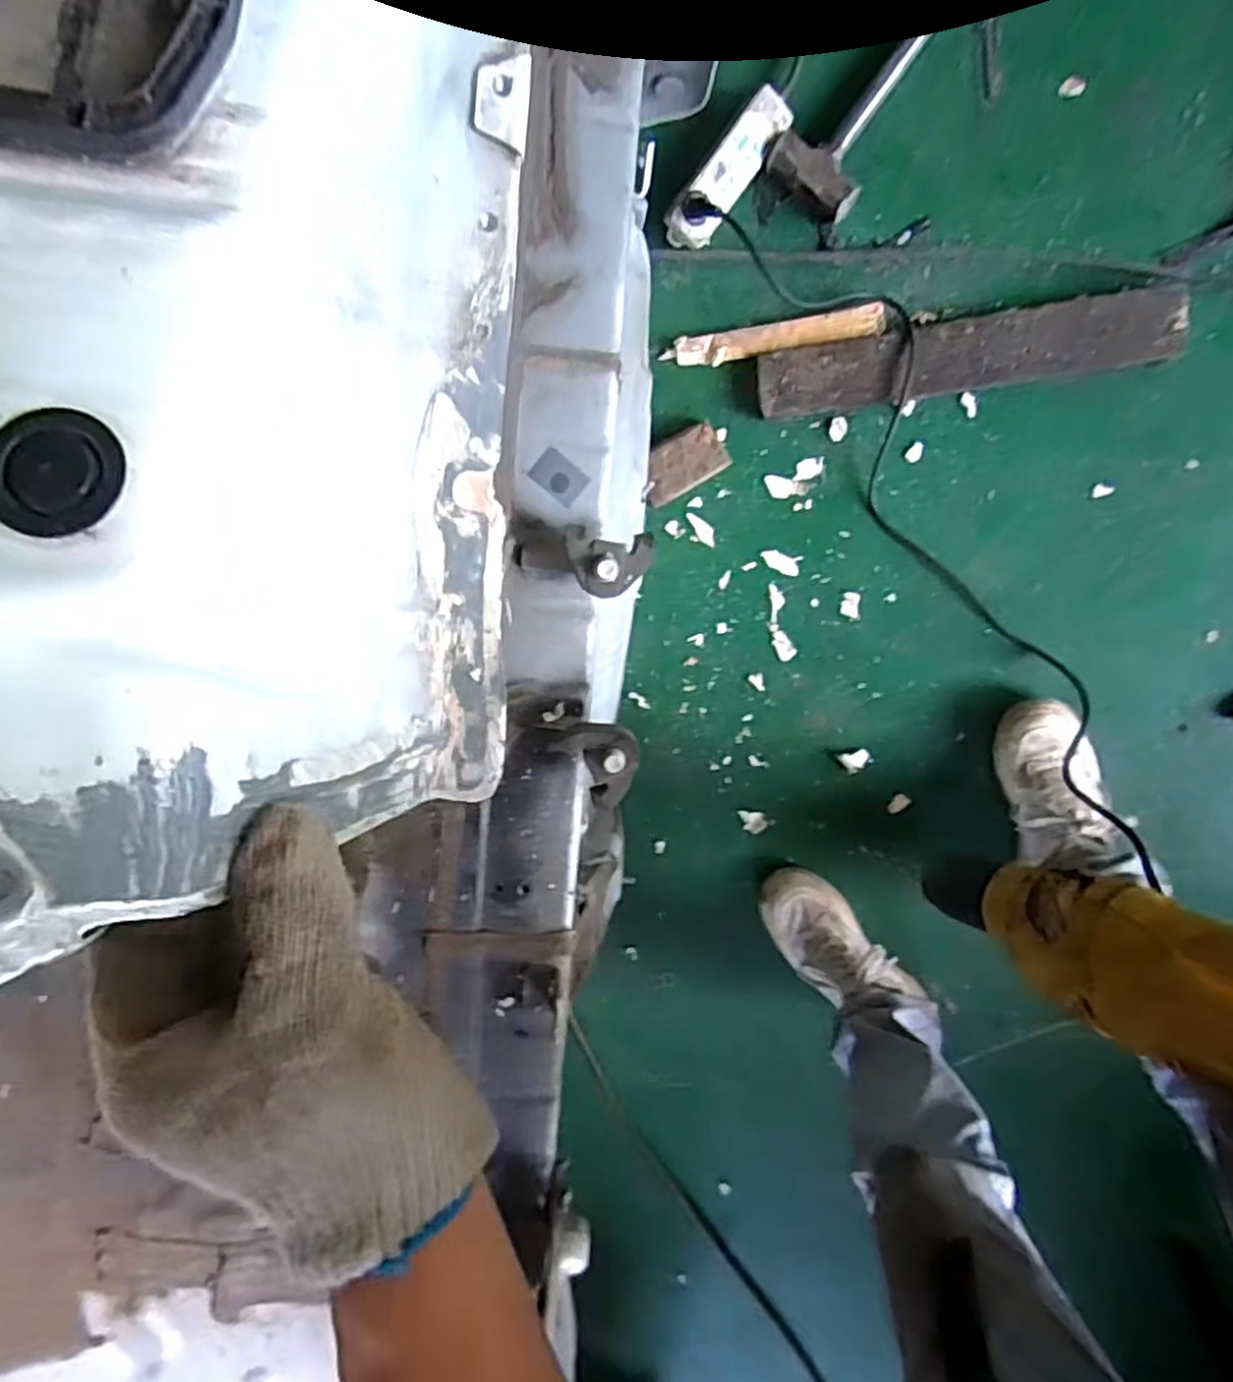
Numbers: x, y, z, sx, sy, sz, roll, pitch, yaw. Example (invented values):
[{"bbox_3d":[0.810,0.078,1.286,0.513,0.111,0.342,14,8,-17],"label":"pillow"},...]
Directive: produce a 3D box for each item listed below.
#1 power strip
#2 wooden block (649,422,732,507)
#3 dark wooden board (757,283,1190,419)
[{"bbox_3d":[0.132,-0.606,0.893,0.052,0.037,0.180,41,103,2],"label":"power strip"},{"bbox_3d":[0.081,-0.284,0.953,0.107,0.032,0.064,-31,92,13],"label":"wooden block"},{"bbox_3d":[0.419,-0.395,0.893,0.455,0.046,0.083,-7,97,11],"label":"dark wooden board"}]

